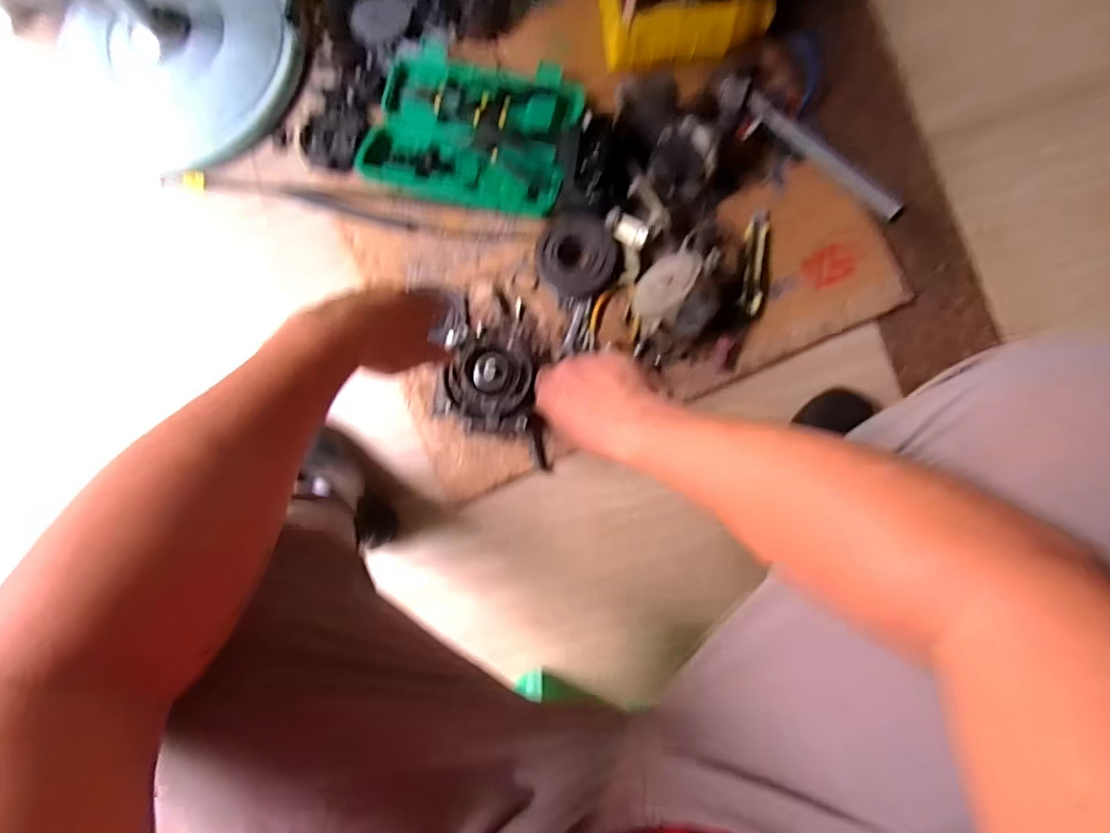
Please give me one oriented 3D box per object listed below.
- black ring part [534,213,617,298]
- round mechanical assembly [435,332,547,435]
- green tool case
[{"bbox_3d":[0.030,-0.224,0.753,0.104,0.016,0.110,0,102,2],"label":"black ring part"},{"bbox_3d":[-0.073,-0.037,0.605,0.110,0.058,0.104,0,85,4],"label":"round mechanical assembly"},{"bbox_3d":[-0.120,-0.420,0.798,0.303,0.033,0.230,17,87,6],"label":"green tool case"}]

